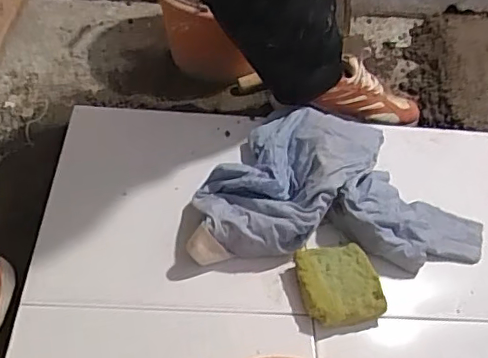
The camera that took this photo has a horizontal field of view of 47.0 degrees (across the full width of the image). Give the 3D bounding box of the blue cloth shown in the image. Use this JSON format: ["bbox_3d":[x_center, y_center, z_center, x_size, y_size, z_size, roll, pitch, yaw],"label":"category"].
[{"bbox_3d":[0.158,-0.004,0.912,0.449,0.088,0.314,5,49,-2],"label":"blue cloth"}]

